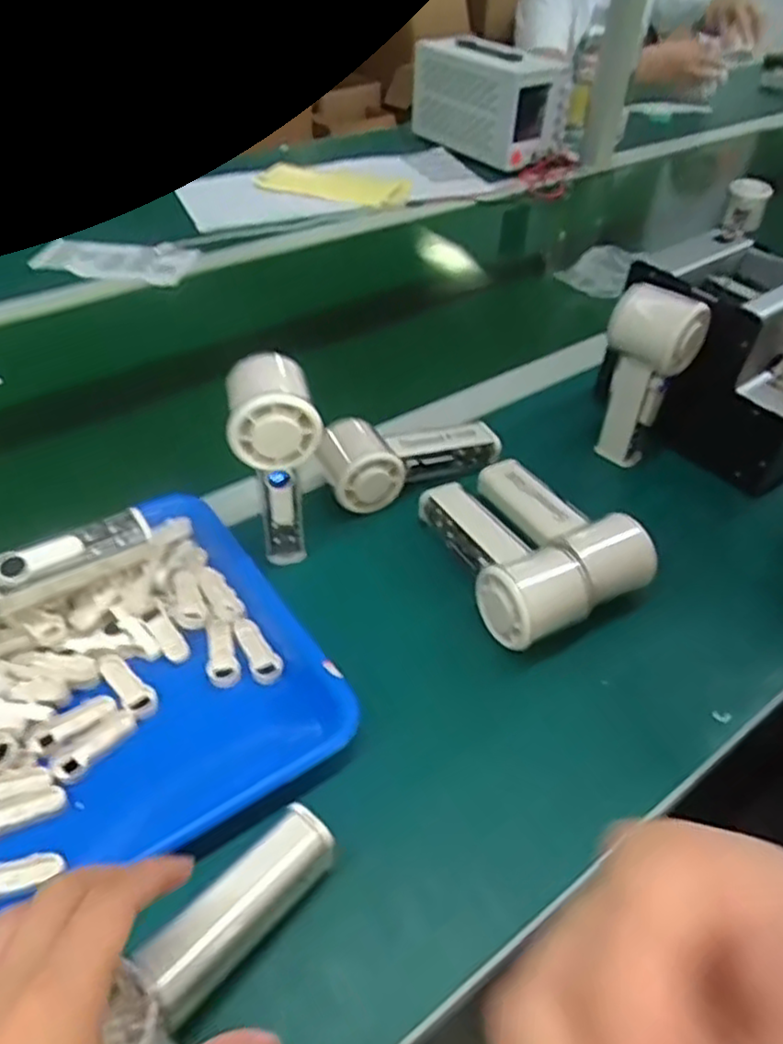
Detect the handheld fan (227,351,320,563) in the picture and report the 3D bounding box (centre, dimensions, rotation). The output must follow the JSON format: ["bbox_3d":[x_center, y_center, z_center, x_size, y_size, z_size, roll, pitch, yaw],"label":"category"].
[{"bbox_3d":[-0.080,-0.042,0.499,0.053,0.136,0.068,-6,43,-10],"label":"handheld fan"}]

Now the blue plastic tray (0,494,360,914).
[{"bbox_3d":[-0.218,0.111,0.414,0.332,0.035,0.230,-25,49,-27],"label":"blue plastic tray"}]

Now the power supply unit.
[{"bbox_3d":[0.183,-0.740,1.254,0.184,0.164,0.265,-28,50,-29],"label":"power supply unit"}]

